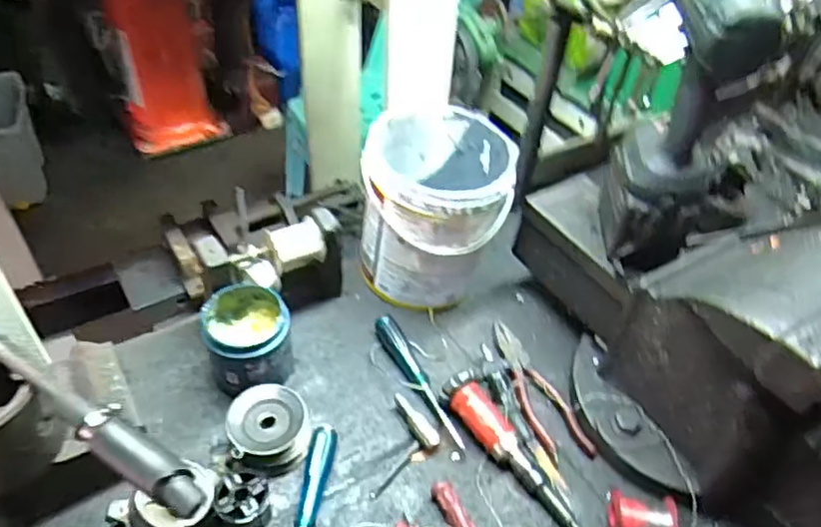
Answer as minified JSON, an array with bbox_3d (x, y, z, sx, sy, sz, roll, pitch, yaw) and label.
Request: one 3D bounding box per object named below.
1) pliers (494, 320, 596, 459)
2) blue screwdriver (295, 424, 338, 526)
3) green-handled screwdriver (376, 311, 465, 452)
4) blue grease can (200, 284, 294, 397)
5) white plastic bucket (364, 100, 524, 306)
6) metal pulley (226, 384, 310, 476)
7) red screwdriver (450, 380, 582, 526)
[{"bbox_3d":[0.139,0.147,0.728,0.052,0.017,0.197,-16,49,-19],"label":"pliers"},{"bbox_3d":[-0.101,0.250,0.601,0.024,0.029,0.193,6,45,2],"label":"blue screwdriver"},{"bbox_3d":[0.012,0.132,0.724,0.026,0.022,0.186,-22,51,-24],"label":"green-handled screwdriver"},{"bbox_3d":[-0.182,0.088,0.701,0.091,0.096,0.093,-12,47,-16],"label":"blue grease can"},{"bbox_3d":[0.033,-0.073,0.795,0.170,0.192,0.177,2,45,-2],"label":"white plastic bucket"},{"bbox_3d":[-0.150,0.176,0.660,0.082,0.047,0.085,-3,46,-8],"label":"metal pulley"},{"bbox_3d":[0.127,0.218,0.638,0.041,0.043,0.229,-27,53,-27],"label":"red screwdriver"}]

